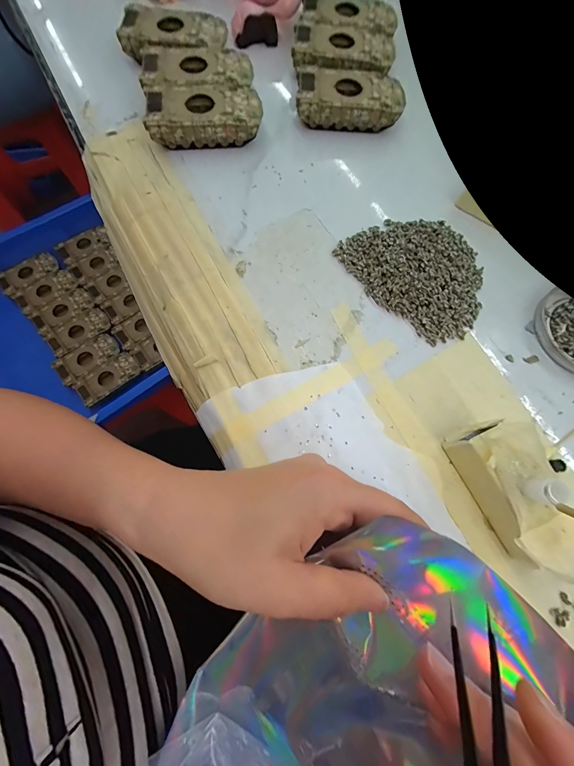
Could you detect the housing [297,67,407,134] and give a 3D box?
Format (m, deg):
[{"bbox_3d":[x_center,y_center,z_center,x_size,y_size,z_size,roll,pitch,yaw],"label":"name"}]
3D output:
[{"bbox_3d":[0.056,-0.259,0.291,0.092,0.028,0.047,0,73,-2],"label":"housing"}]

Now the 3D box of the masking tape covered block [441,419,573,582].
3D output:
[{"bbox_3d":[0.134,0.065,0.187,0.041,0.041,0.087,-21,74,-8],"label":"masking tape covered block"}]

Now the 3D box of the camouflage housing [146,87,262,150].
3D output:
[{"bbox_3d":[-0.071,-0.233,0.276,0.094,0.029,0.046,-7,73,-4],"label":"camouflage housing"}]

